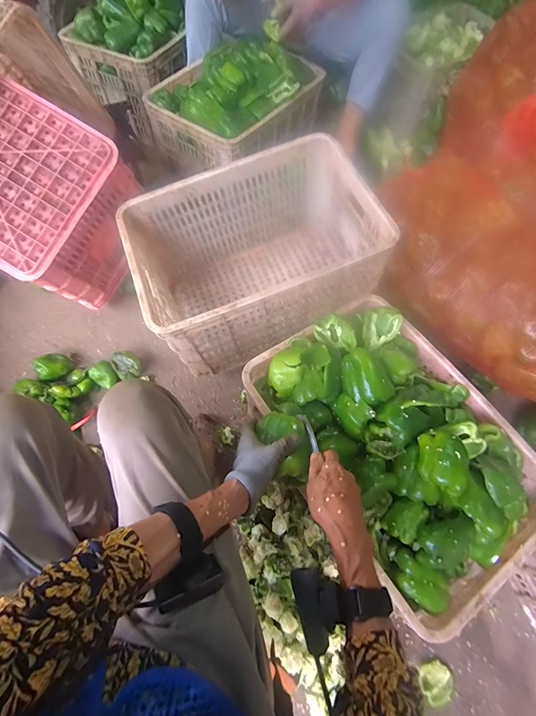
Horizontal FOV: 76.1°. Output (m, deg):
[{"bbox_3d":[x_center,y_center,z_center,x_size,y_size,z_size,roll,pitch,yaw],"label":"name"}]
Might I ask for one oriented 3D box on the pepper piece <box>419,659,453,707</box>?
[{"bbox_3d":[0.341,0.658,0.692,0.069,0.020,0.064,1,66,-2],"label":"pepper piece"}]

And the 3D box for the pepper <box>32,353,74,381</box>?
[{"bbox_3d":[-0.579,0.026,0.931,0.085,0.073,0.071,-25,70,-13],"label":"pepper"}]

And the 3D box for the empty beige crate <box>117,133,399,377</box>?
[{"bbox_3d":[-0.041,-0.227,0.832,0.505,0.335,0.368,-17,68,-10],"label":"empty beige crate"}]

